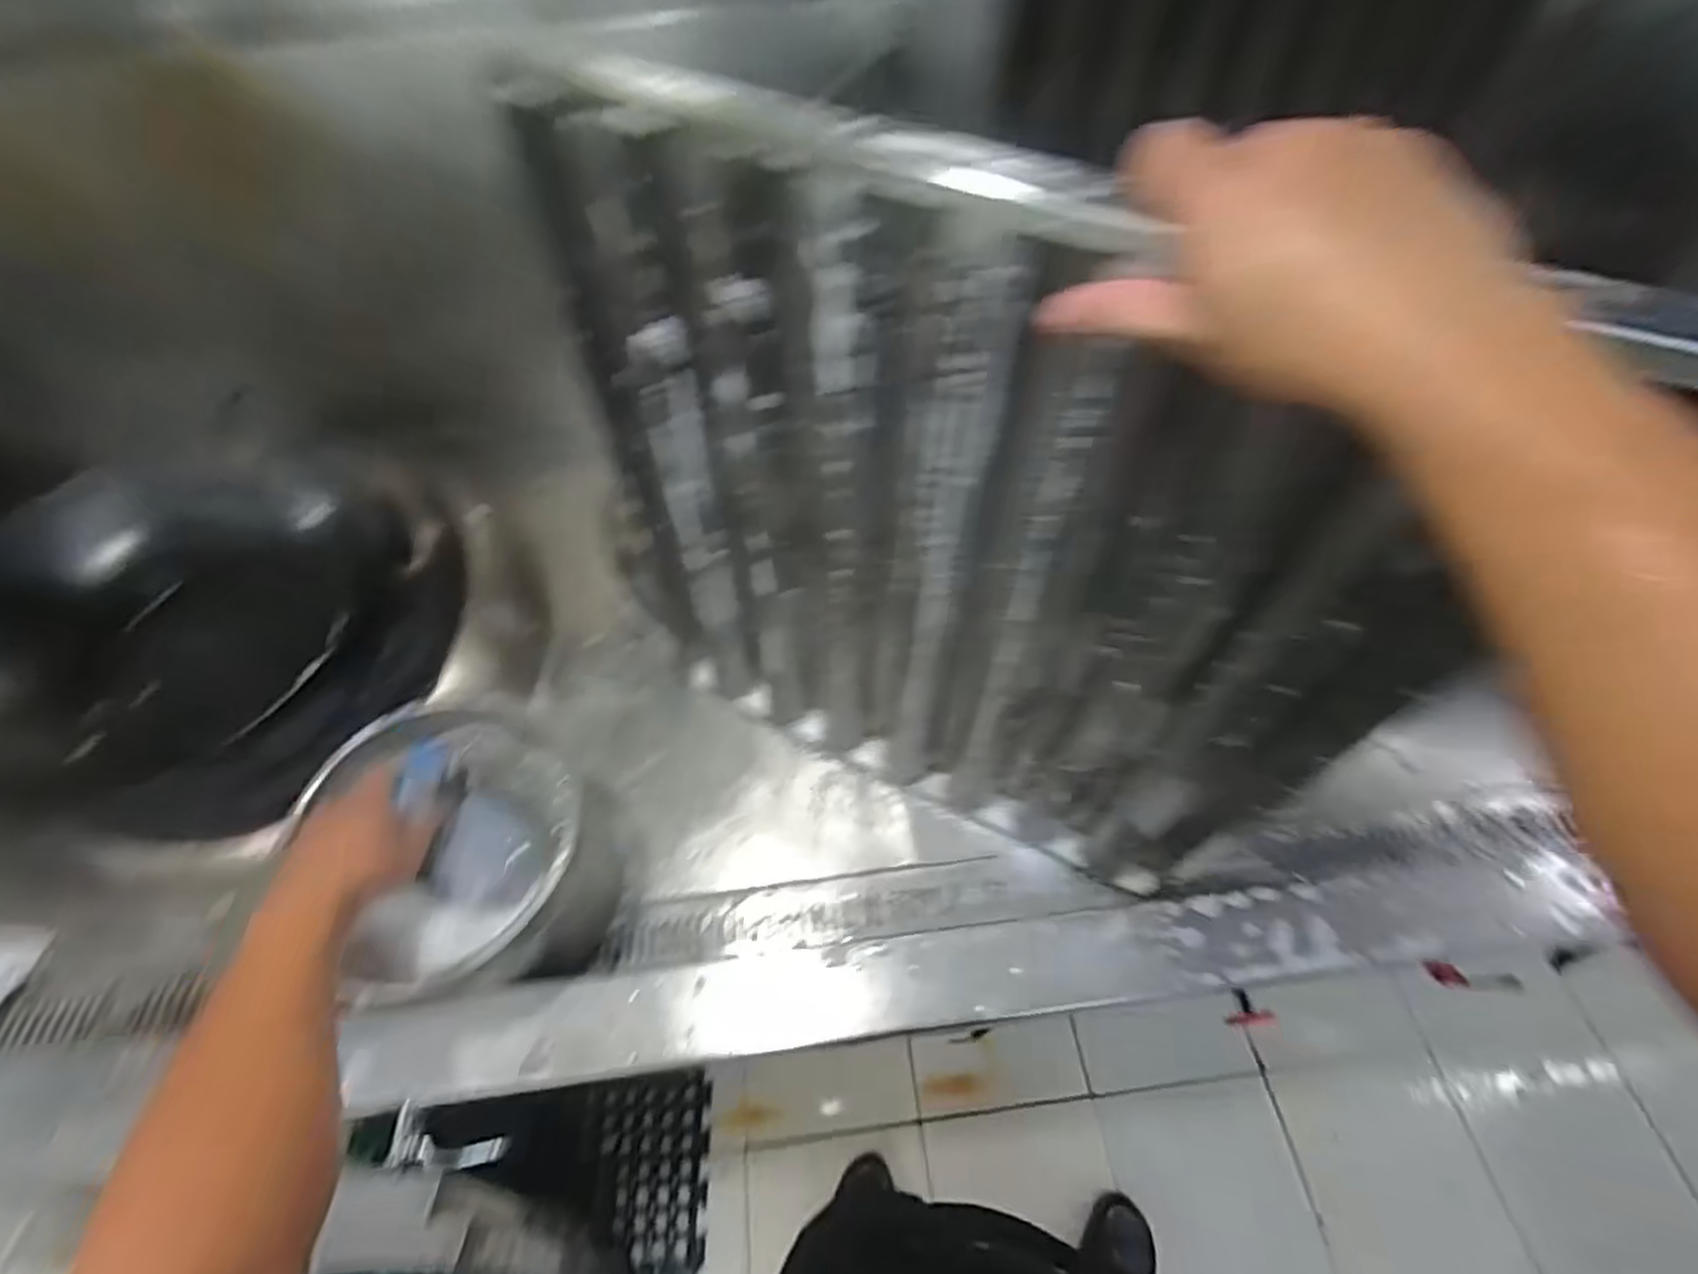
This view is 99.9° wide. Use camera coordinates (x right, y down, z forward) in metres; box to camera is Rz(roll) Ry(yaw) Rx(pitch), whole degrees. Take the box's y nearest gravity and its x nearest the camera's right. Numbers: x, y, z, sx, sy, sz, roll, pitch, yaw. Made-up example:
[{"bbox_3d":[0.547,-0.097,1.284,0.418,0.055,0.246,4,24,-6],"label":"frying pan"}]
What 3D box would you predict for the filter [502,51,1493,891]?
[{"bbox_3d":[0.057,-0.034,0.536,0.559,0.587,0.054,23,61,15],"label":"filter"}]

